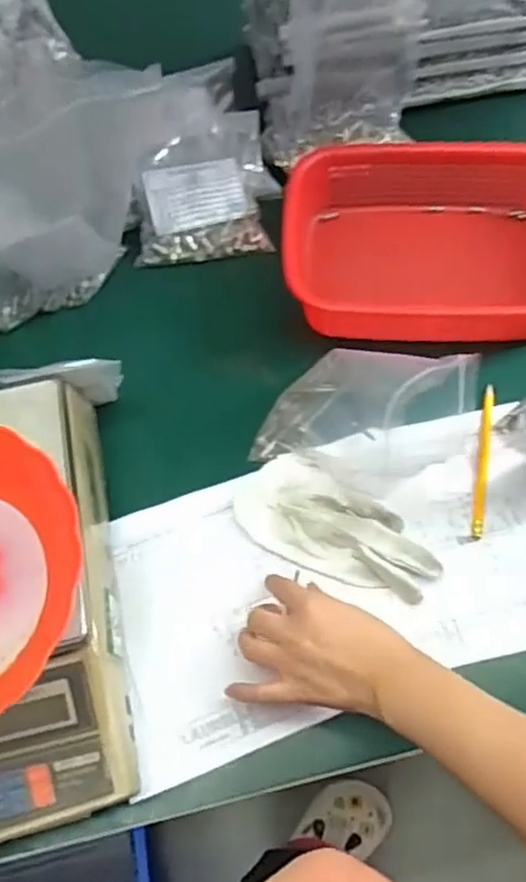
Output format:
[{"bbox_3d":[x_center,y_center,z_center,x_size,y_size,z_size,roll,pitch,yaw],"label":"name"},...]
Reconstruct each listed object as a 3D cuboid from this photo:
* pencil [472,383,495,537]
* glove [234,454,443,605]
[{"bbox_3d":[0.196,0.016,0.603,0.010,0.006,0.145,10,65,7],"label":"pencil"},{"bbox_3d":[0.061,0.073,0.570,0.170,0.028,0.081,30,68,15],"label":"glove"}]

